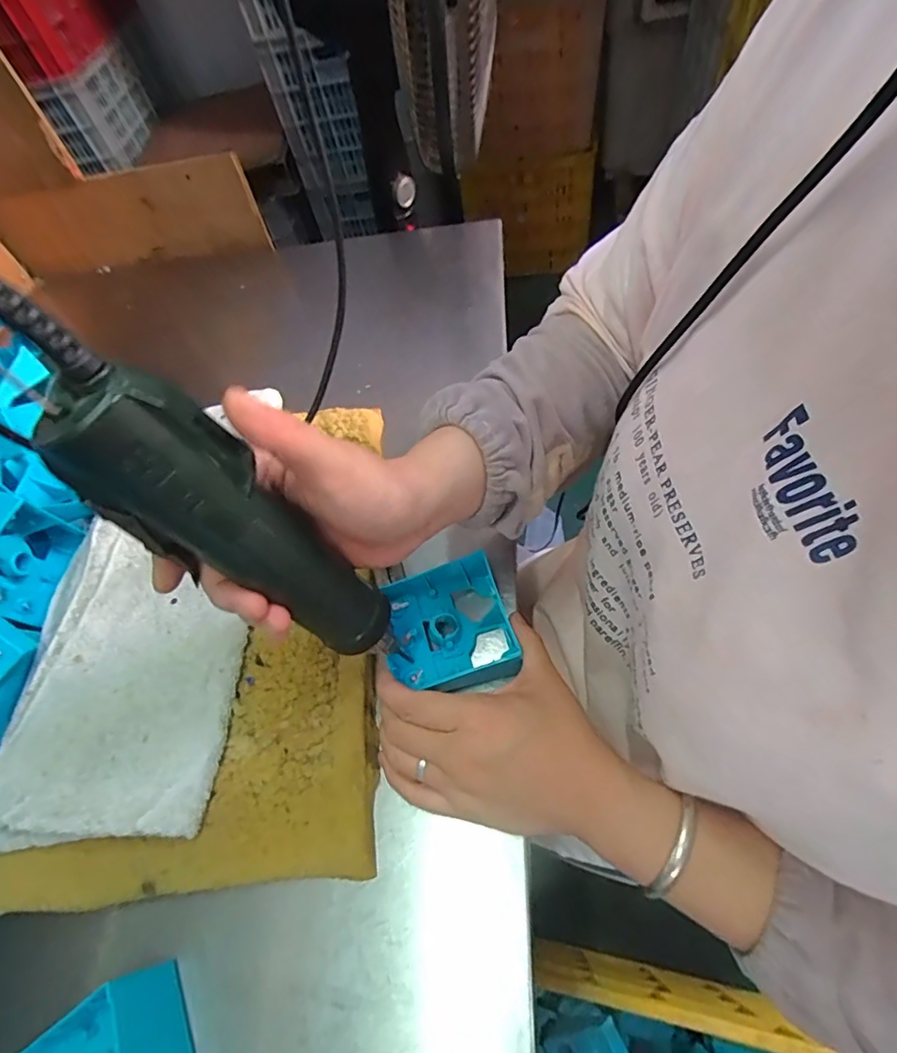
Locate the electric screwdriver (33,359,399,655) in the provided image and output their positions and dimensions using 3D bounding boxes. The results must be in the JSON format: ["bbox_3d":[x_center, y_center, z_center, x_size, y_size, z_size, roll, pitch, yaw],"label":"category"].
[{"bbox_3d":[-0.088,0.010,0.242,0.038,0.188,0.044,-2,57,24],"label":"electric screwdriver"}]

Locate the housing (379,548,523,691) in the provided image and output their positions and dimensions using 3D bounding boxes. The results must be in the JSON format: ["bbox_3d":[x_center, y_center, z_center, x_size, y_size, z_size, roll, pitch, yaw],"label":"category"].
[{"bbox_3d":[0.000,0.069,0.382,0.084,0.019,0.090,-16,60,-7],"label":"housing"}]

